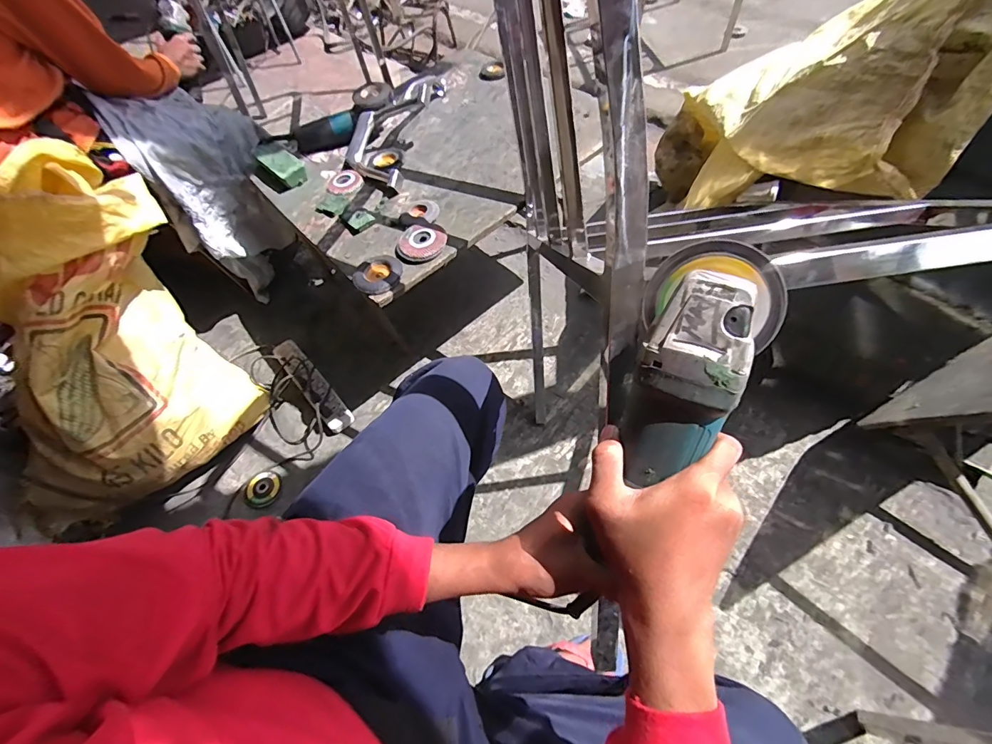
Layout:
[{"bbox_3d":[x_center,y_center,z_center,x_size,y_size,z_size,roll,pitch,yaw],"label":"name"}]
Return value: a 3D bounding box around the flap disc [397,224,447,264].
[{"bbox_3d":[-0.146,-0.255,0.838,0.091,0.026,0.081,-28,61,-11],"label":"flap disc"}]

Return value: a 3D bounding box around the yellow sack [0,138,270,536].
[{"bbox_3d":[-0.822,-0.073,0.879,0.407,0.513,0.521,-23,60,-9],"label":"yellow sack"}]

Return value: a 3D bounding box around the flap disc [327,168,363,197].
[{"bbox_3d":[-0.352,-0.442,0.993,0.087,0.012,0.078,36,68,23],"label":"flap disc"}]

